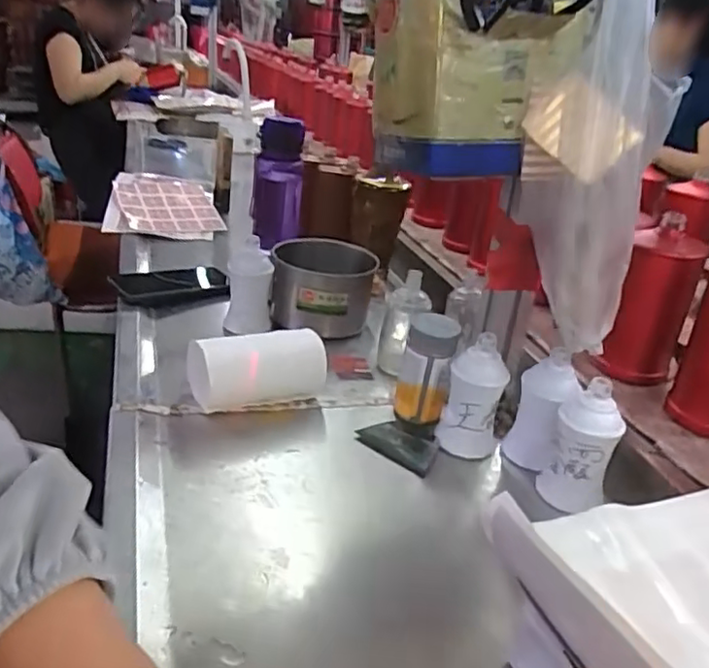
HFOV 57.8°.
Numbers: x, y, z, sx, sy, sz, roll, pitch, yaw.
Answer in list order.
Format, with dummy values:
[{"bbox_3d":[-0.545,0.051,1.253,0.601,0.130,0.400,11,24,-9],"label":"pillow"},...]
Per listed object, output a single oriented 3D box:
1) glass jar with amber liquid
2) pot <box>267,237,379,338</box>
[{"bbox_3d":[0.075,0.035,0.670,0.054,0.107,0.053,6,23,-3],"label":"glass jar with amber liquid"},{"bbox_3d":[-0.044,-0.059,0.857,0.131,0.097,0.127,9,23,3],"label":"pot"}]

